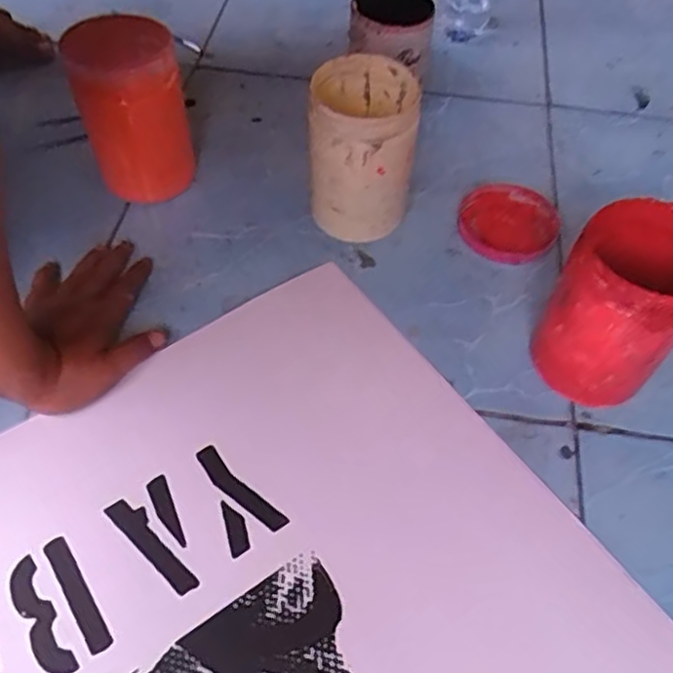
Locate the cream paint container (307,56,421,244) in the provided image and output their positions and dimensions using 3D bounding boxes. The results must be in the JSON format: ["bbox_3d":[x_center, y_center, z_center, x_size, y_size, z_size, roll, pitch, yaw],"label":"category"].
[{"bbox_3d":[0.021,-0.157,0.558,0.082,0.136,0.099,4,54,2],"label":"cream paint container"}]

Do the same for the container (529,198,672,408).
[{"bbox_3d":[0.204,-0.022,0.464,0.083,0.135,0.097,33,60,21],"label":"container"}]

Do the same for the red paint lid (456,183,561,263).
[{"bbox_3d":[0.160,-0.109,0.604,0.090,0.015,0.090,1,54,-1],"label":"red paint lid"}]

